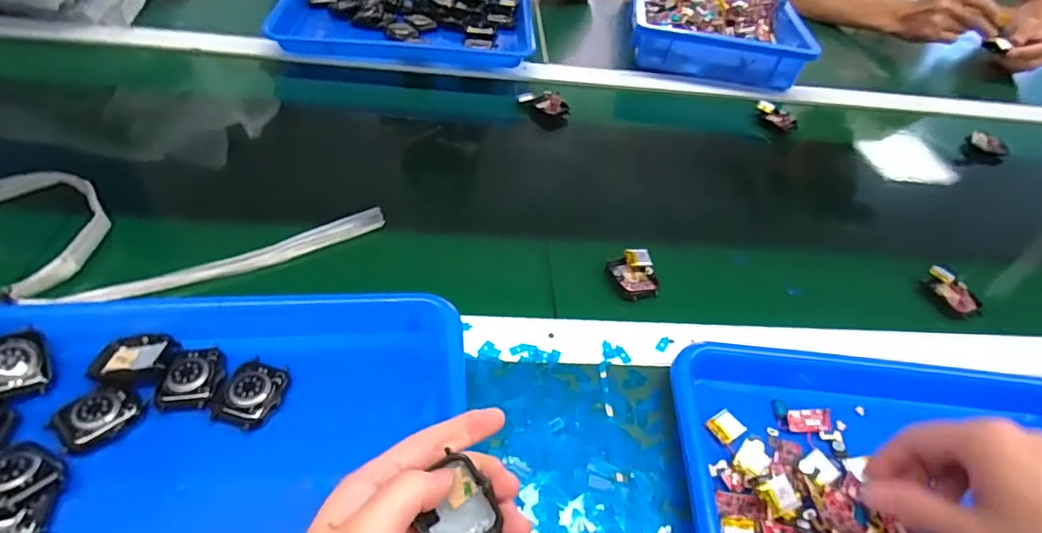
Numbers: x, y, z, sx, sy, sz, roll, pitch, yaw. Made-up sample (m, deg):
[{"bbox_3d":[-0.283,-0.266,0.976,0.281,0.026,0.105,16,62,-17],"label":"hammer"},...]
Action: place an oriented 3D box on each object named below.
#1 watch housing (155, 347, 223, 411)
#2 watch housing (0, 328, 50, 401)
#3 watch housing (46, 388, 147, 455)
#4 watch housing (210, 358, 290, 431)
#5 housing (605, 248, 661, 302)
[{"bbox_3d":[-0.218,0.073,0.359,0.034,0.009,0.044,4,47,-4],"label":"watch housing"},{"bbox_3d":[-0.328,0.064,0.343,0.042,0.016,0.041,-7,76,-41],"label":"watch housing"},{"bbox_3d":[-0.263,0.093,0.335,0.033,0.010,0.043,34,52,22],"label":"watch housing"},{"bbox_3d":[-0.179,0.083,0.357,0.039,0.010,0.043,12,47,3],"label":"watch housing"},{"bbox_3d":[0.100,0.006,0.477,0.038,0.017,0.048,-9,50,-15],"label":"housing"}]

